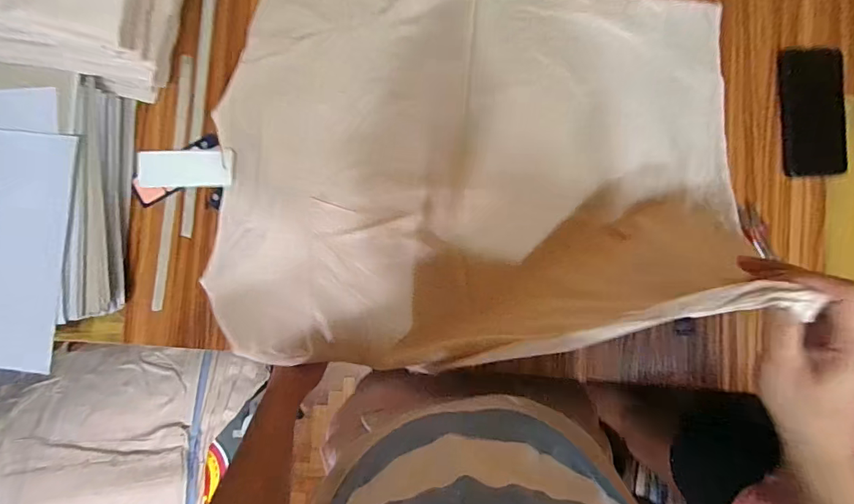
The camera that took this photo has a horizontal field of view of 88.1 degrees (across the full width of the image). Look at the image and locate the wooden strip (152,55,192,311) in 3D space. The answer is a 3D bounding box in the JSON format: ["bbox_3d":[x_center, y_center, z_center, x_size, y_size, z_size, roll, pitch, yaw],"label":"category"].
[{"bbox_3d":[-0.320,-0.087,0.552,0.013,0.010,0.317,6,88,-1],"label":"wooden strip"}]

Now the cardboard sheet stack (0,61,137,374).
[{"bbox_3d":[-0.479,-0.039,0.494,0.238,0.114,0.332,-3,88,-2],"label":"cardboard sheet stack"}]

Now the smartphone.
[{"bbox_3d":[0.508,-0.185,0.577,0.076,0.015,0.168,0,88,-2],"label":"smartphone"}]

